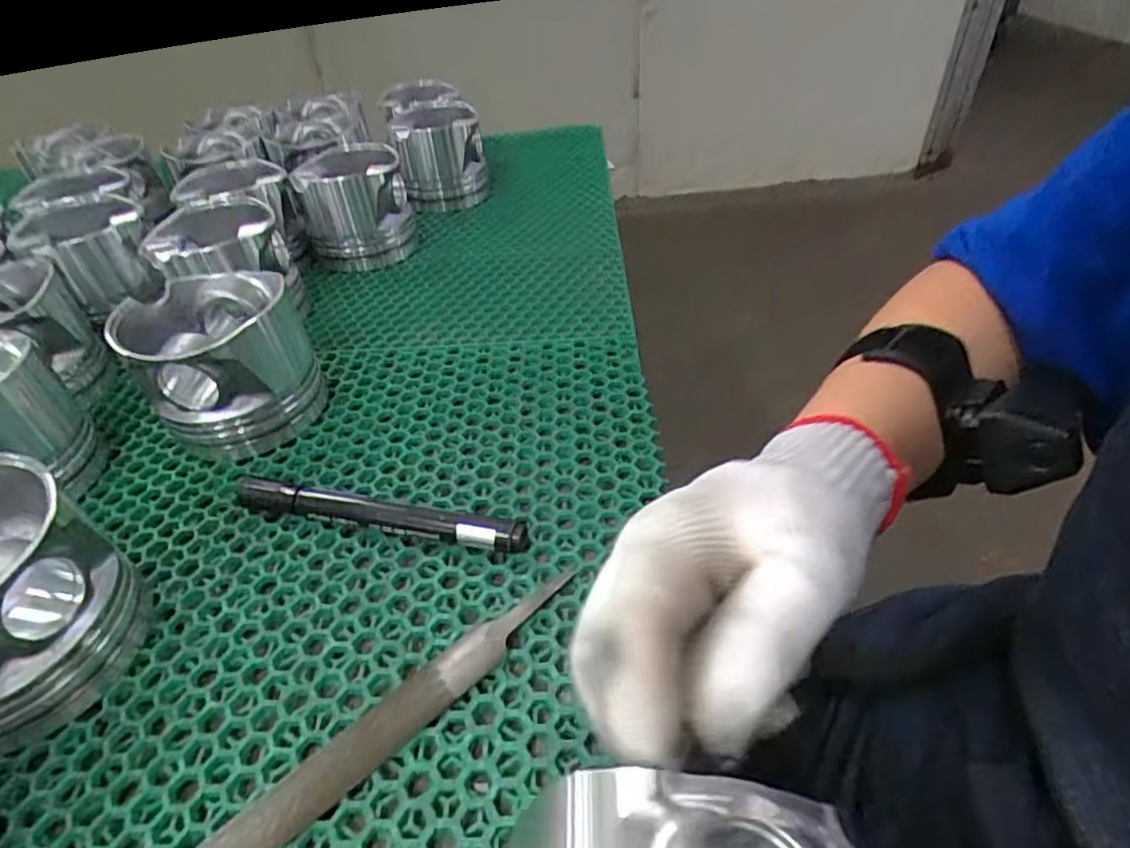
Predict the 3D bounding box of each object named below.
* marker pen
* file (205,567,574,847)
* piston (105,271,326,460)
[{"bbox_3d":[-0.089,0.044,0.299,0.143,0.016,0.014,7,43,12],"label":"marker pen"},{"bbox_3d":[-0.087,0.126,0.216,0.231,0.008,0.017,-34,50,-29],"label":"file"},{"bbox_3d":[-0.187,-0.035,0.352,0.082,0.074,0.082,-17,44,-14],"label":"piston"}]

